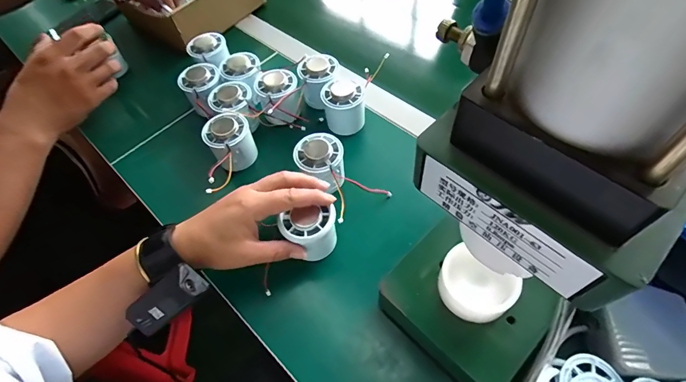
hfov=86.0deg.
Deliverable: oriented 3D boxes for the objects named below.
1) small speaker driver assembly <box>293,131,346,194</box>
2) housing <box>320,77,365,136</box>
[{"bbox_3d":[-0.025,-0.028,0.420,0.051,0.066,0.052,-7,57,0],"label":"small speaker driver assembly"},{"bbox_3d":[0.001,-0.106,0.468,0.052,0.060,0.056,-4,57,2],"label":"housing"}]

